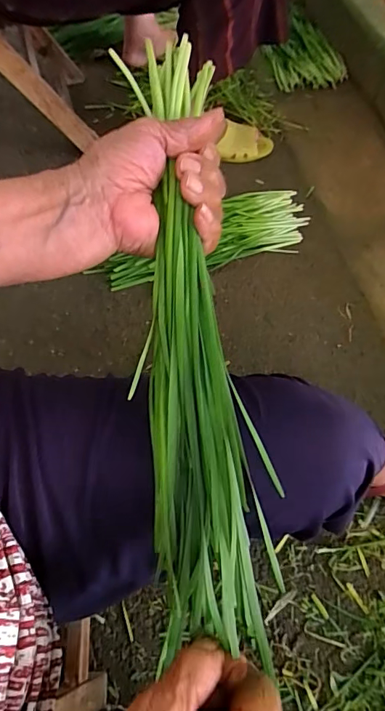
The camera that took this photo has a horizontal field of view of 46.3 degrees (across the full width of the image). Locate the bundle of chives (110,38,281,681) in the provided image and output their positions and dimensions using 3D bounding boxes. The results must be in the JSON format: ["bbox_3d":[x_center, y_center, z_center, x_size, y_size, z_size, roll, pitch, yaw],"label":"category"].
[{"bbox_3d":[-0.001,-0.022,0.309,0.070,0.049,0.395,-5,80,-4],"label":"bundle of chives"}]

